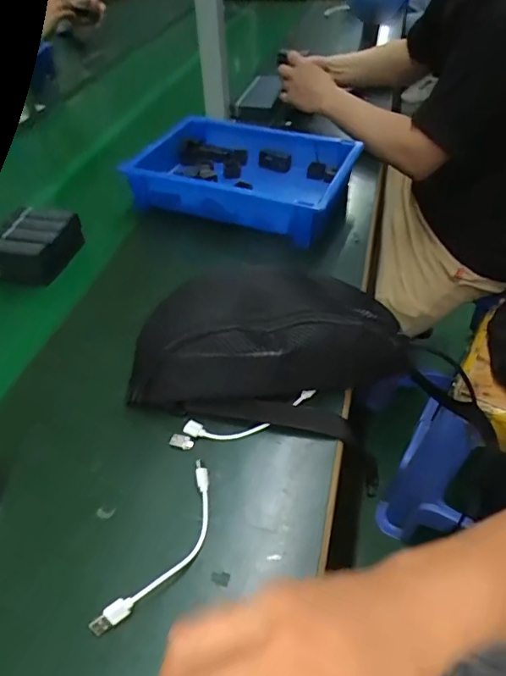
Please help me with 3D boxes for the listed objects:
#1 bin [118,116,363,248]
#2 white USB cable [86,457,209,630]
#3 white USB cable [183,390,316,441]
[{"bbox_3d":[-0.010,-0.235,0.713,0.295,0.079,0.195,16,48,18],"label":"bin"},{"bbox_3d":[-0.063,0.162,0.369,0.037,0.014,0.142,19,49,20],"label":"white USB cable"},{"bbox_3d":[0.000,0.077,0.453,0.129,0.010,0.028,-12,46,-9],"label":"white USB cable"}]

